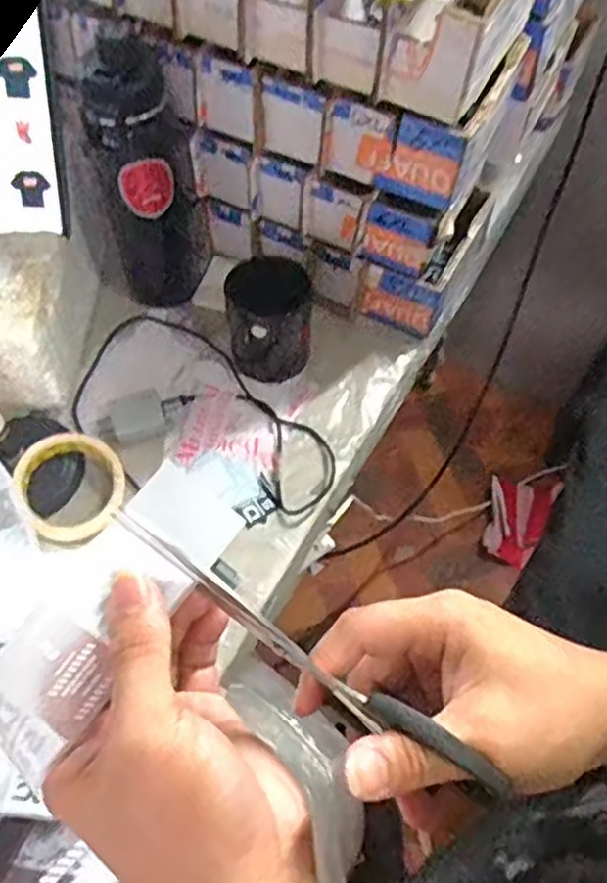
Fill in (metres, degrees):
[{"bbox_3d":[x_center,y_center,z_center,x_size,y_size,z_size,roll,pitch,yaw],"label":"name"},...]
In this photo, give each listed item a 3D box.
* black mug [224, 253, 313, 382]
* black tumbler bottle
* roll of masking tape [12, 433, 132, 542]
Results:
[{"bbox_3d":[-0.032,-0.120,0.681,0.077,0.098,0.074,-2,59,-2],"label":"black mug"},{"bbox_3d":[-0.148,-0.233,0.657,0.098,0.267,0.085,-15,60,-9],"label":"black tumbler bottle"},{"bbox_3d":[-0.205,0.040,0.628,0.094,0.032,0.098,0,59,0],"label":"roll of masking tape"}]

